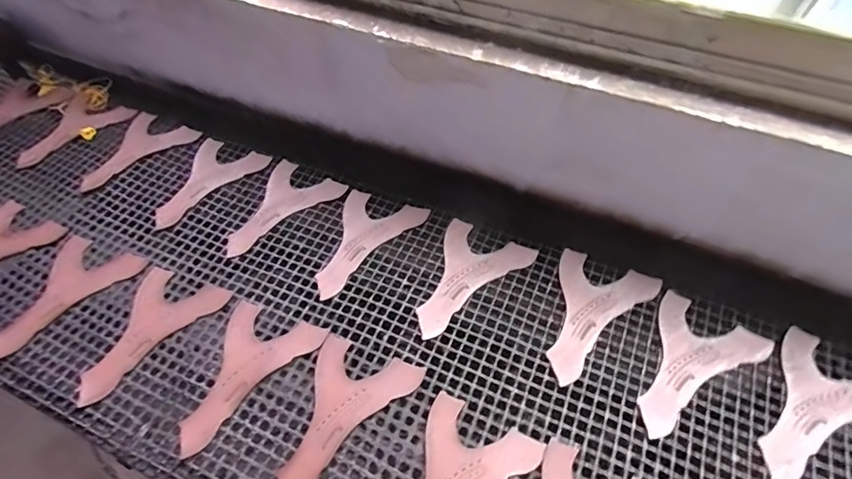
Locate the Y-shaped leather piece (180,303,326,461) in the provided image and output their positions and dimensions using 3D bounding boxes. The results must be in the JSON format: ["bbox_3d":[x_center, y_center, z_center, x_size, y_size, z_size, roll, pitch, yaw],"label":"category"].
[{"bbox_3d":[-0.271,0.177,0.645,0.137,0.006,0.222,36,64,22],"label":"Y-shaped leather piece"}]

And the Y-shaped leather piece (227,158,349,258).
[{"bbox_3d":[-0.257,-0.046,0.799,0.147,0.006,0.205,23,61,17],"label":"Y-shaped leather piece"}]

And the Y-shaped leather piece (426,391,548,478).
[{"bbox_3d":[0.038,0.313,0.540,0.141,0.005,0.208,23,59,16],"label":"Y-shaped leather piece"}]

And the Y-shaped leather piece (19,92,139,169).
[{"bbox_3d":[-0.722,-0.215,0.922,0.153,0.012,0.207,17,56,8],"label":"Y-shaped leather piece"}]

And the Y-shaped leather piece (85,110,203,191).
[{"bbox_3d":[-0.576,-0.167,0.883,0.165,0.017,0.210,24,60,16],"label":"Y-shaped leather piece"}]

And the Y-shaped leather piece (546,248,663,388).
[{"bbox_3d":[0.249,0.120,0.663,0.142,0.009,0.207,21,59,15],"label":"Y-shaped leather piece"}]

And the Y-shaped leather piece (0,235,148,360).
[{"bbox_3d":[-0.561,0.096,0.703,0.141,0.009,0.209,16,56,6],"label":"Y-shaped leather piece"}]

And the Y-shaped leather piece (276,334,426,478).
[{"bbox_3d":[-0.109,0.242,0.589,0.144,0.008,0.210,16,58,15],"label":"Y-shaped leather piece"}]

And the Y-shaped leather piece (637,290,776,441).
[{"bbox_3d":[0.368,0.185,0.619,0.141,0.008,0.210,31,62,20],"label":"Y-shaped leather piece"}]

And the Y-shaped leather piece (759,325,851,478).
[{"bbox_3d":[0.513,0.231,0.577,0.140,0.012,0.212,32,66,27],"label":"Y-shaped leather piece"}]

